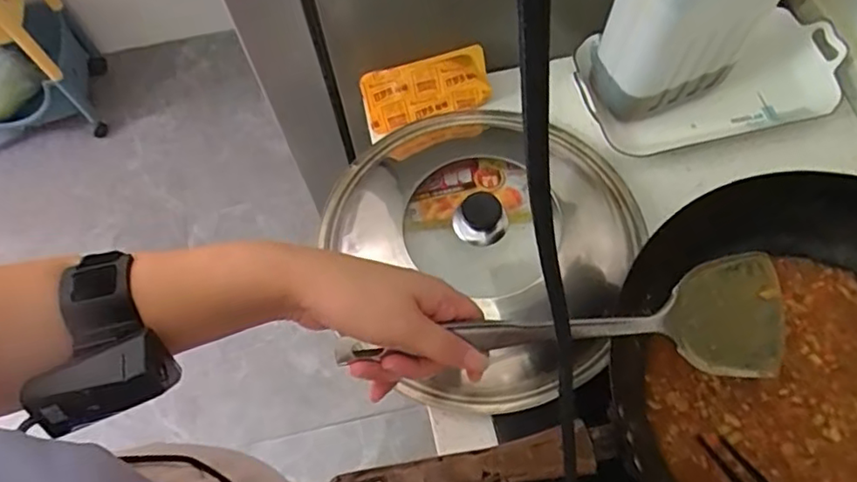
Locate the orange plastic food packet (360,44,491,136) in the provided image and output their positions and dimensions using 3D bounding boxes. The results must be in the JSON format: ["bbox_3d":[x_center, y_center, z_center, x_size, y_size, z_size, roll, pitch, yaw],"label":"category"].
[{"bbox_3d":[-0.003,-0.180,0.717,0.148,0.078,0.013,-16,40,2],"label":"orange plastic food packet"}]

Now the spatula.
[{"bbox_3d":[0.108,0.064,0.396,0.323,0.038,0.080,-4,65,-21],"label":"spatula"}]

